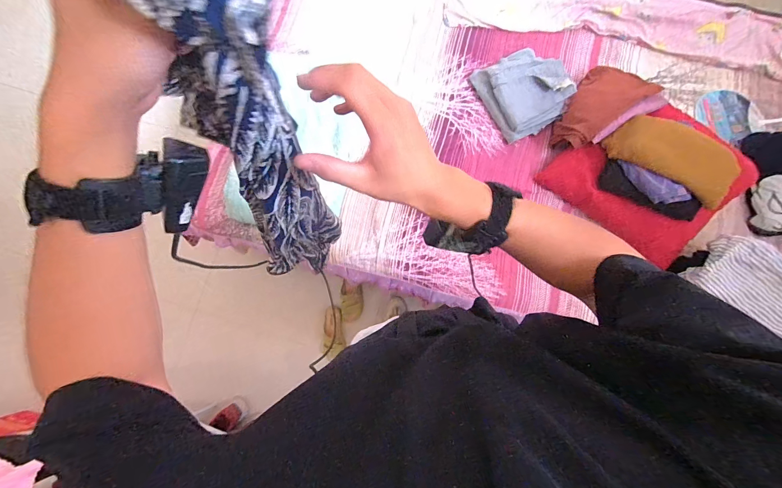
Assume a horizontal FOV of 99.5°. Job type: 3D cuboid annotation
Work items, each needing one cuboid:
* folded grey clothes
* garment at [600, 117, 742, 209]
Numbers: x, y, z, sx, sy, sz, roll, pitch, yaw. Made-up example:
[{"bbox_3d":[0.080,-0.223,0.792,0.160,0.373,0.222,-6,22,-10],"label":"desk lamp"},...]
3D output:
[{"bbox_3d":[0.403,-0.474,1.011,0.223,0.091,0.267,-27,80,-2],"label":"folded grey clothes"},{"bbox_3d":[0.722,-0.220,0.844,0.306,0.092,0.134,30,84,7],"label":"garment"}]

